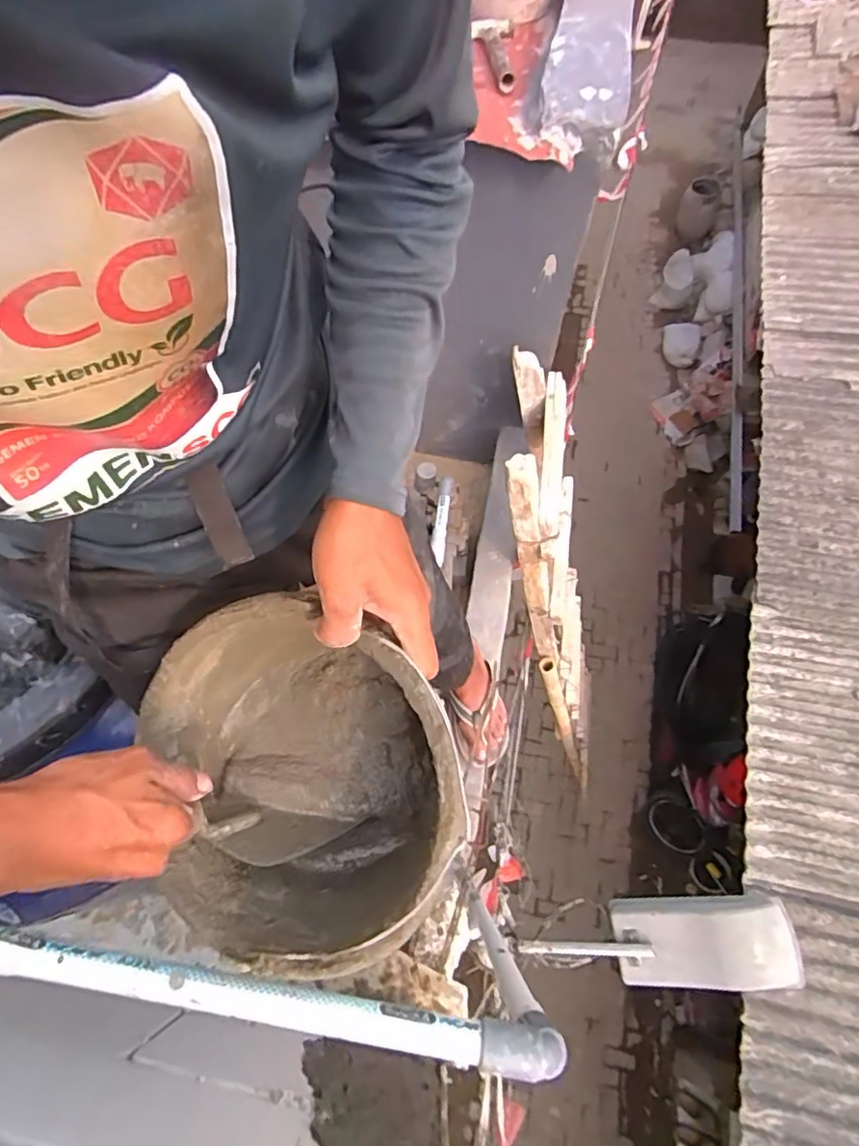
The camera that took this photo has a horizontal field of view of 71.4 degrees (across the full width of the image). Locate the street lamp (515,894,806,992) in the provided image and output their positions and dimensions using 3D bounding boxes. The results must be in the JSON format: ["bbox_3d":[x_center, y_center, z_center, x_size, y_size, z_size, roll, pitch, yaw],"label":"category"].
[{"bbox_3d":[0.411,0.691,1.119,0.490,0.061,0.139,-14,67,20],"label":"street lamp"}]

